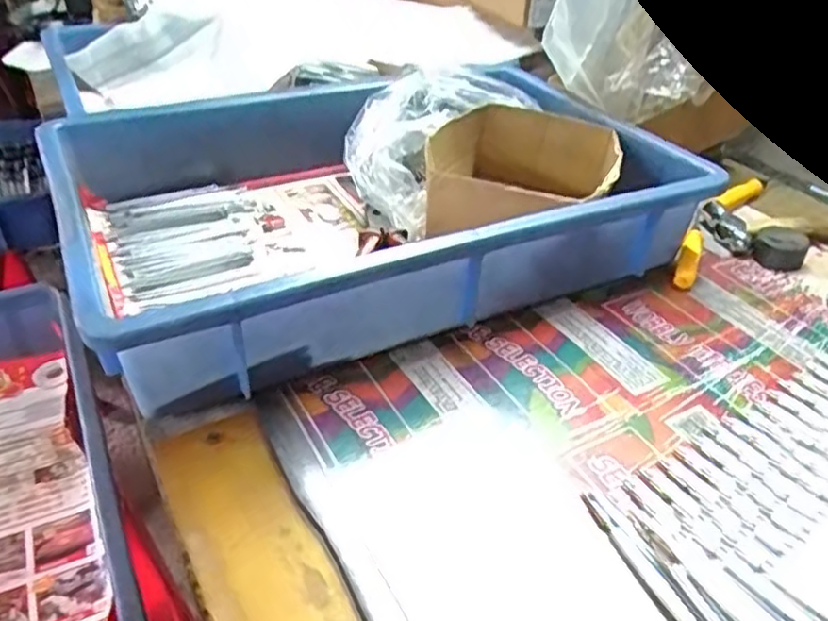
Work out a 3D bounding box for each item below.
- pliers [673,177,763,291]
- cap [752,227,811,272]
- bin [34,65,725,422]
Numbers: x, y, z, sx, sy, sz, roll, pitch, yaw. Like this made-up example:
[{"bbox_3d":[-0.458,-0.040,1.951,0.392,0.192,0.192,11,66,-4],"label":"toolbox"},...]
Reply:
[{"bbox_3d":[0.257,-0.069,0.558,0.043,0.017,0.192,23,41,24],"label":"pliers"},{"bbox_3d":[0.294,-0.051,0.539,0.037,0.019,0.039,29,44,29],"label":"cap"},{"bbox_3d":[-0.032,-0.090,0.514,0.420,0.089,0.292,-16,42,-24],"label":"bin"}]

